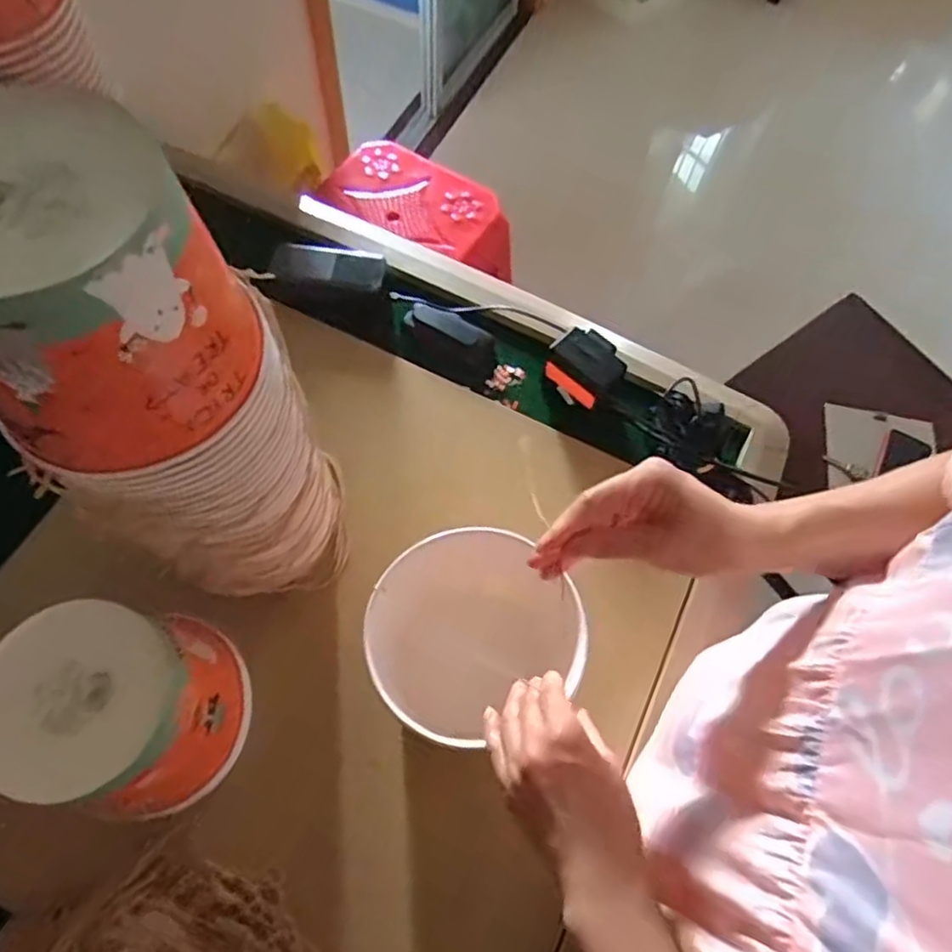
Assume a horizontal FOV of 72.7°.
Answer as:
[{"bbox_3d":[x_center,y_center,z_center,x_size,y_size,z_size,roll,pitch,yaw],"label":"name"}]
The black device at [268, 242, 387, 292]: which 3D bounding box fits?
[{"bbox_3d":[-0.171,-0.245,0.750,0.125,0.021,0.043,7,65,0],"label":"black device"}]

